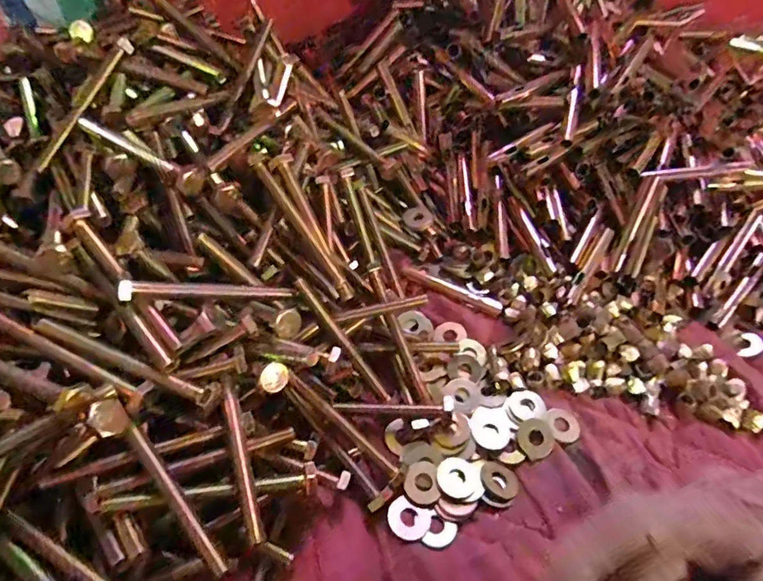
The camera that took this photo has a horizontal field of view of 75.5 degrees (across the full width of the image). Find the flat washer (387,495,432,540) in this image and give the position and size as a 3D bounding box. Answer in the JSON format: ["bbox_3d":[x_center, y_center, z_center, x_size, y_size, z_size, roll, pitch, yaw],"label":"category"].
[{"bbox_3d":[0.016,0.132,0.286,0.025,0.004,0.021,23,54,15],"label":"flat washer"}]

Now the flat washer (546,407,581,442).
[{"bbox_3d":[0.122,0.090,0.331,0.025,0.004,0.024,6,53,-9],"label":"flat washer"}]

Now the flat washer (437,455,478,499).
[{"bbox_3d":[0.046,0.114,0.300,0.023,0.005,0.024,2,51,-2],"label":"flat washer"}]

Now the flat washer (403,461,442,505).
[{"bbox_3d":[0.024,0.116,0.298,0.021,0.004,0.024,-7,52,-9],"label":"flat washer"}]

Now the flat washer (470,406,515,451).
[{"bbox_3d":[0.072,0.088,0.322,0.027,0.004,0.031,22,53,13],"label":"flat washer"}]

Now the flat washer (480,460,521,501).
[{"bbox_3d":[0.073,0.117,0.304,0.024,0.004,0.023,18,42,5],"label":"flat washer"}]

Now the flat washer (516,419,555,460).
[{"bbox_3d":[0.101,0.096,0.320,0.024,0.004,0.024,2,51,-2],"label":"flat washer"}]

